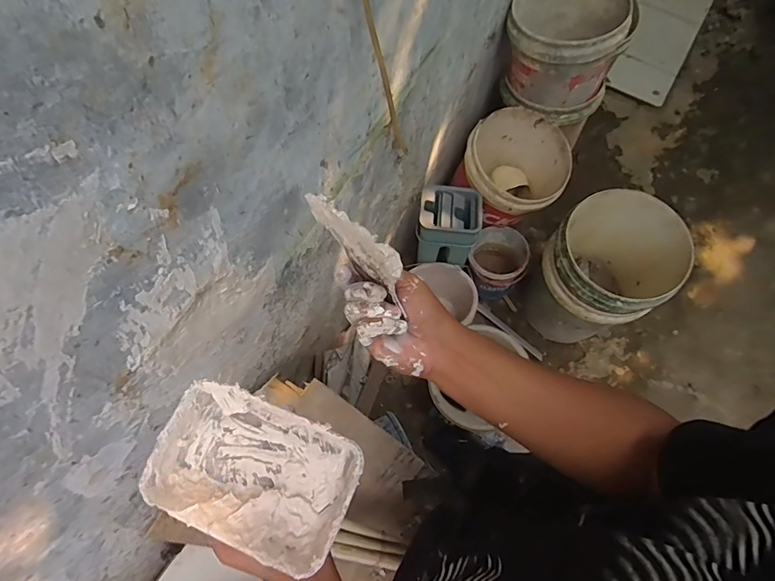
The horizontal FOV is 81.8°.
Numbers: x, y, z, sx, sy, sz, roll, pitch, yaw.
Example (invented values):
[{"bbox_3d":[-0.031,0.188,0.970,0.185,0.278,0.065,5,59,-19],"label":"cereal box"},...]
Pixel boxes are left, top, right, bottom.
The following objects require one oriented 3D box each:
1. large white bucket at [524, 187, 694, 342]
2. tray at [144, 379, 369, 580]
[{"bbox_3d":[0.592,-0.043,1.262,0.301,0.381,0.303,-1,69,2],"label":"large white bucket"},{"bbox_3d":[-0.115,0.159,0.394,0.169,0.048,0.112,21,72,10],"label":"tray"}]

